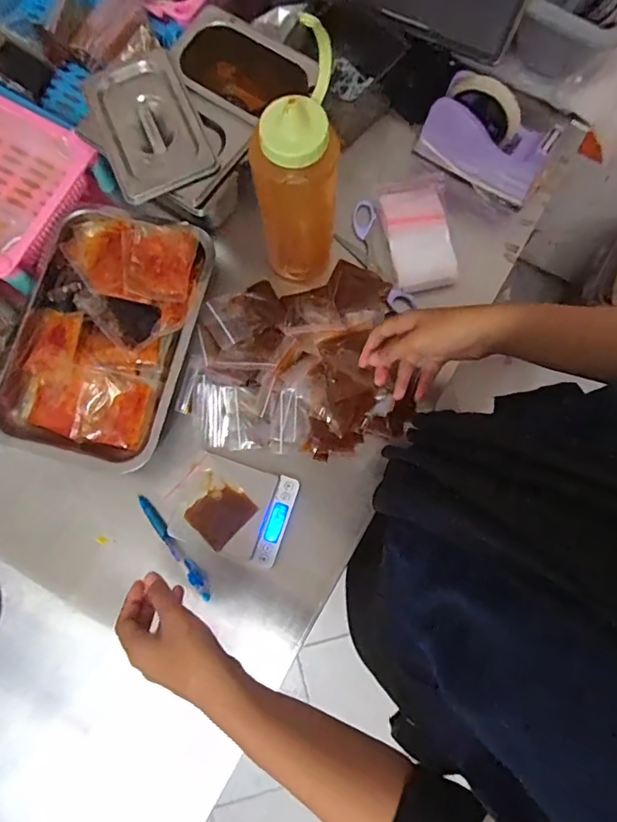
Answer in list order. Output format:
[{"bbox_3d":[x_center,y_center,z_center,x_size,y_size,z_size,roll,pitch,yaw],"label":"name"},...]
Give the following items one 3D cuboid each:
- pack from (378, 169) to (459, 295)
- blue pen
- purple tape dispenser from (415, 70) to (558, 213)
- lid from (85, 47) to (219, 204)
[{"bbox_3d":[0.136,-0.225,0.611,0.078,0.020,0.144,-7,79,-1],"label":"pack"},{"bbox_3d":[-0.152,0.153,0.562,0.017,0.012,0.137,-40,81,-7],"label":"blue pen"},{"bbox_3d":[0.221,-0.336,0.601,0.153,0.105,0.053,32,81,6],"label":"purple tape dispenser"},{"bbox_3d":[-0.168,-0.301,0.527,0.101,0.025,0.159,-23,80,-4],"label":"lid"}]

